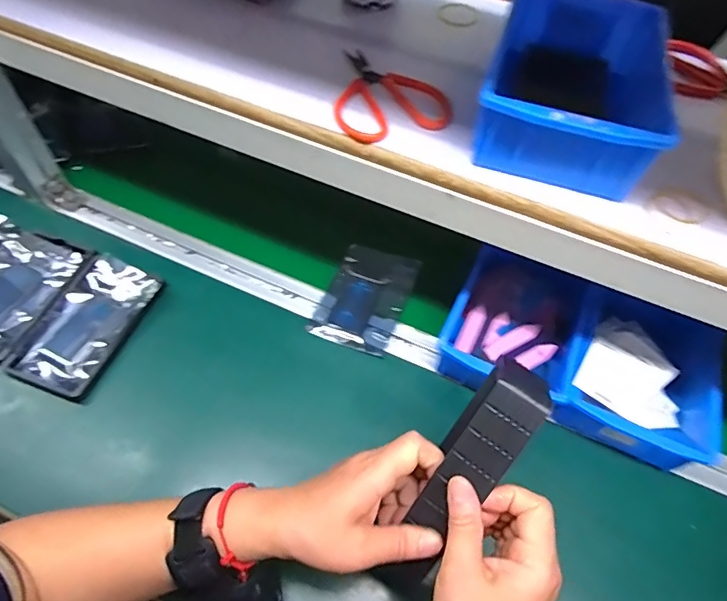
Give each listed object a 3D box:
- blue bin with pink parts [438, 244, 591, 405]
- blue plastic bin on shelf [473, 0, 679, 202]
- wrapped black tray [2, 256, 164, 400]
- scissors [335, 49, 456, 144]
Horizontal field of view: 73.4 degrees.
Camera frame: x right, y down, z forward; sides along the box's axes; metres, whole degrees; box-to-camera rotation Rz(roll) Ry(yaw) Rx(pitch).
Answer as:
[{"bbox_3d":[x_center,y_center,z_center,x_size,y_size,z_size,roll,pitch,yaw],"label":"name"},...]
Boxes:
[{"bbox_3d":[0.166,0.025,0.542,0.130,0.061,0.172,24,56,12],"label":"blue bin with pink parts"},{"bbox_3d":[0.169,-0.174,0.402,0.130,0.067,0.196,19,55,8],"label":"blue plastic bin on shelf"},{"bbox_3d":[-0.299,0.023,0.532,0.094,0.019,0.159,20,56,9],"label":"wrapped black tray"},{"bbox_3d":[0.028,-0.176,0.428,0.099,0.014,0.120,9,55,1],"label":"scissors"}]

